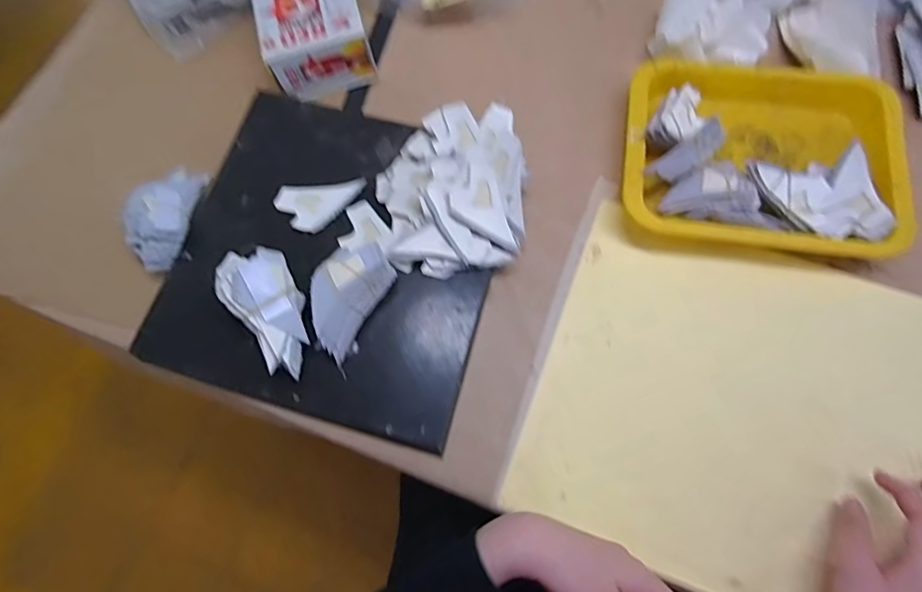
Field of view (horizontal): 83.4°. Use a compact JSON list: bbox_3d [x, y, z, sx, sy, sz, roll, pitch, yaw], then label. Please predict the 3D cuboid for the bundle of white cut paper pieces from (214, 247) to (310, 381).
[{"bbox_3d":[-0.163,0.009,0.450,0.059,0.053,0.123,-34,73,-9],"label":"bundle of white cut paper pieces"}]

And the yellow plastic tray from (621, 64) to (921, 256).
[{"bbox_3d":[0.291,-0.140,0.511,0.251,0.053,0.204,7,72,4],"label":"yellow plastic tray"}]

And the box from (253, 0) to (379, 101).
[{"bbox_3d":[-0.162,-0.307,0.558,0.110,0.054,0.160,-15,72,-4],"label":"box"}]

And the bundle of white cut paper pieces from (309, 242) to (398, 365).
[{"bbox_3d":[-0.103,-0.002,0.451,0.052,0.046,0.093,29,75,12],"label":"bundle of white cut paper pieces"}]

